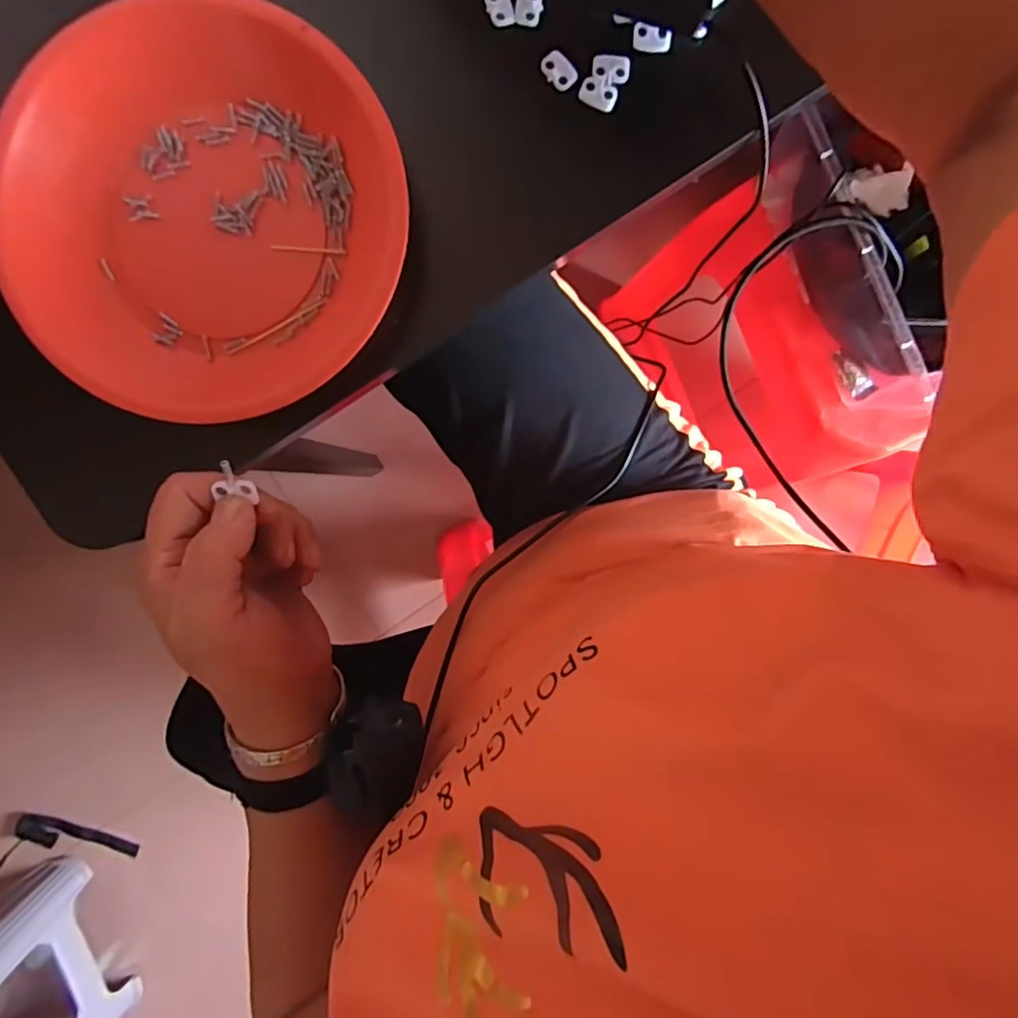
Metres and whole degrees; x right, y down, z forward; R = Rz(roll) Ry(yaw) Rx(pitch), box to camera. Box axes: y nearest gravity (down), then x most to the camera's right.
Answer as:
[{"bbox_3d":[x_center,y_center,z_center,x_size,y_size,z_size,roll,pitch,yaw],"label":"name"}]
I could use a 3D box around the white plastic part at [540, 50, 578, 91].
[{"bbox_3d":[0.026,-0.223,0.294,0.013,0.004,0.019,-43,93,2],"label":"white plastic part"}]

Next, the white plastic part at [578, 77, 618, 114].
[{"bbox_3d":[0.046,-0.212,0.295,0.019,0.004,0.013,25,93,-2],"label":"white plastic part"}]

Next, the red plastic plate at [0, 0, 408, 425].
[{"bbox_3d":[-0.149,-0.142,0.286,0.194,0.029,0.185,0,93,0],"label":"red plastic plate"}]

